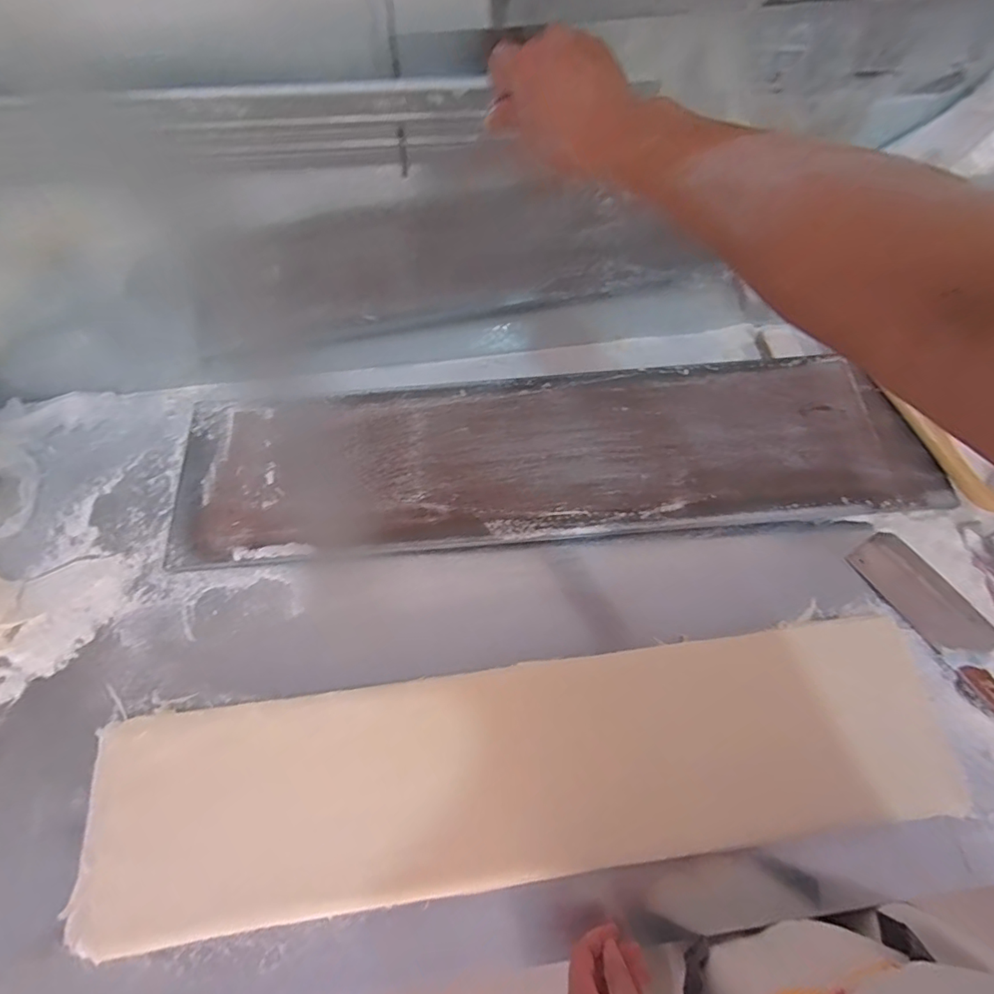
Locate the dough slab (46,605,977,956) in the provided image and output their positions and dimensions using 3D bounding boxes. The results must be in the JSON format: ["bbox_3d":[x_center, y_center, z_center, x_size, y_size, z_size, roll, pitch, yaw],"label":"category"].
[{"bbox_3d":[0.045,0.317,0.590,0.986,0.030,0.223,-8,67,-2],"label":"dough slab"}]

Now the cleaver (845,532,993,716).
[{"bbox_3d":[0.613,0.174,0.661,0.096,0.023,0.295,-29,69,-11],"label":"cleaver"}]

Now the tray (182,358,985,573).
[{"bbox_3d":[0.081,-0.073,0.743,1.060,0.021,0.264,-5,67,-1],"label":"tray"}]

